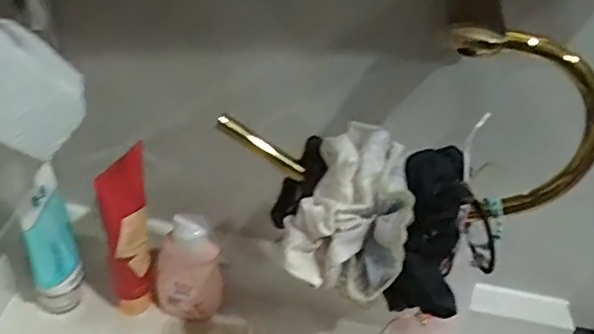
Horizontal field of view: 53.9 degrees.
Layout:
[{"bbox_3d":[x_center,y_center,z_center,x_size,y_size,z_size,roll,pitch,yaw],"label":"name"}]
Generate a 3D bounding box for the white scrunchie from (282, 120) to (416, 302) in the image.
[{"bbox_3d":[0.036,0.021,0.354,0.068,0.075,0.084,14,40,7],"label":"white scrunchie"}]

